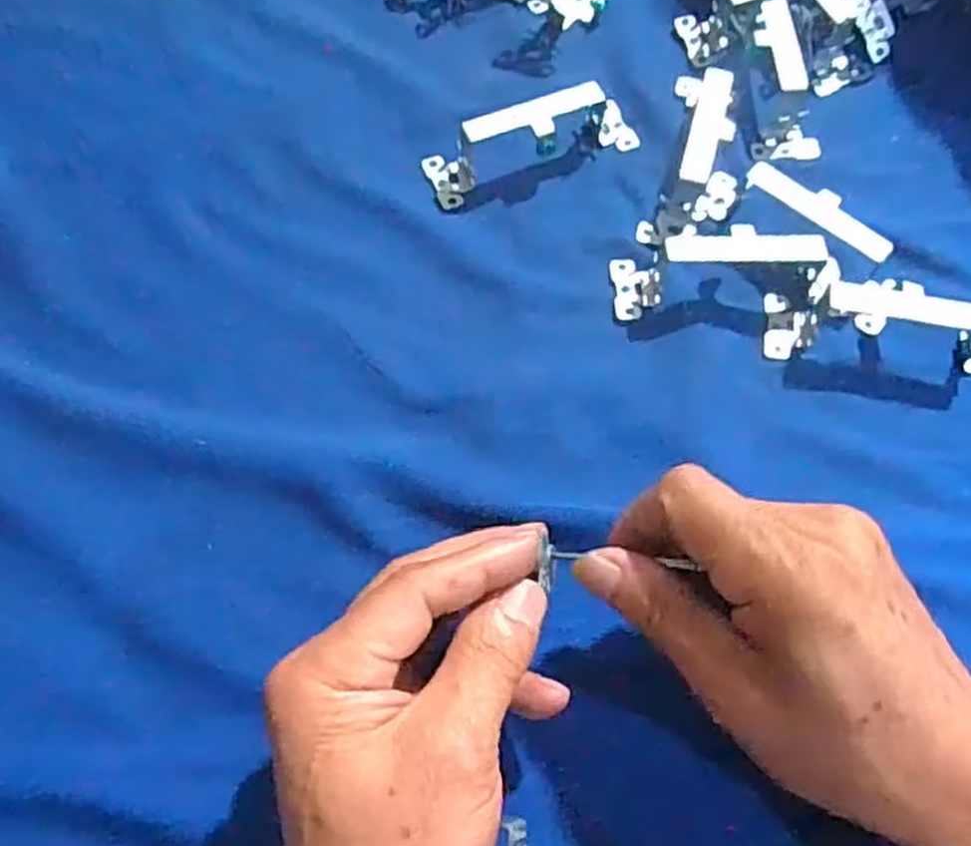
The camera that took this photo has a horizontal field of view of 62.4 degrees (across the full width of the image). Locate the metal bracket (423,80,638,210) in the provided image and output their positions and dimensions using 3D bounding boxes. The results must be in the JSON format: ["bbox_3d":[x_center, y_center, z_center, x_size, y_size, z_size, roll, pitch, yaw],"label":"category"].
[{"bbox_3d":[0.023,-0.140,0.385,0.104,0.032,0.030,-19,67,-10],"label":"metal bracket"}]

